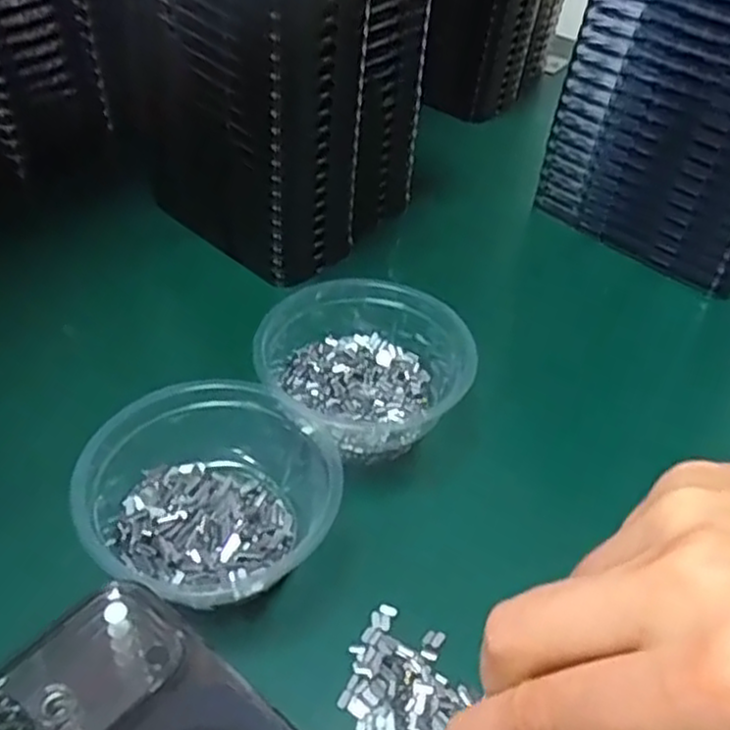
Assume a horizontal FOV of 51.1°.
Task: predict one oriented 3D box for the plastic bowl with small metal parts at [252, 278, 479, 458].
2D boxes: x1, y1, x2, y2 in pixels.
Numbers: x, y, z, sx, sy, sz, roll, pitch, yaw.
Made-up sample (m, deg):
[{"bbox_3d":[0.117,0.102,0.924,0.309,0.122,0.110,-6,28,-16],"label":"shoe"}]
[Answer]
[{"bbox_3d":[-0.003,0.003,0.410,0.117,0.047,0.099,3,44,-3],"label":"plastic bowl with small metal parts"}]

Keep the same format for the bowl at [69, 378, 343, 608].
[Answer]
[{"bbox_3d":[-0.070,0.059,0.347,0.091,0.055,0.100,3,44,-3],"label":"bowl"}]

